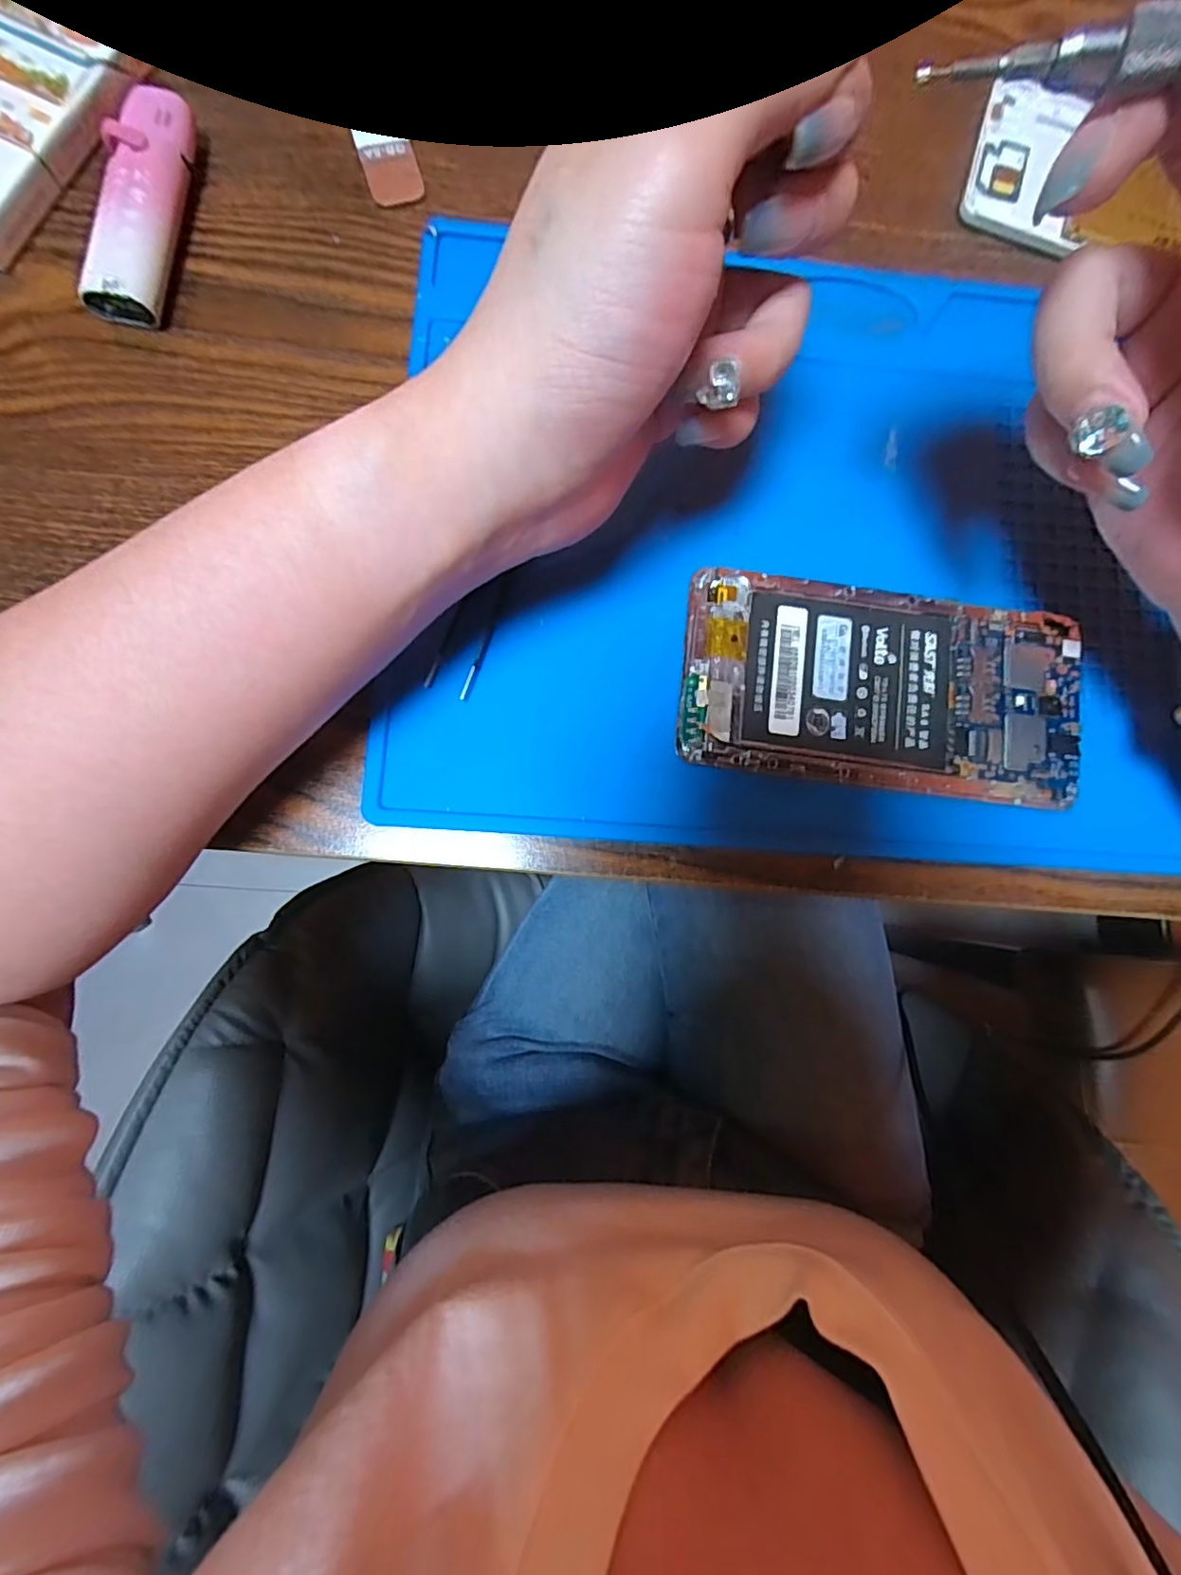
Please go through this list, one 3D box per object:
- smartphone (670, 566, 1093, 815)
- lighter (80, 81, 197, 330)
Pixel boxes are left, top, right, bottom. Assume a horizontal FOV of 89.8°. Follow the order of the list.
[{"bbox_3d":[0.102,-0.035,0.208,0.138,0.008,0.068,7,81,-3],"label":"smartphone"},{"bbox_3d":[-0.159,-0.207,0.212,0.023,0.018,0.081,7,81,-3],"label":"lighter"}]

